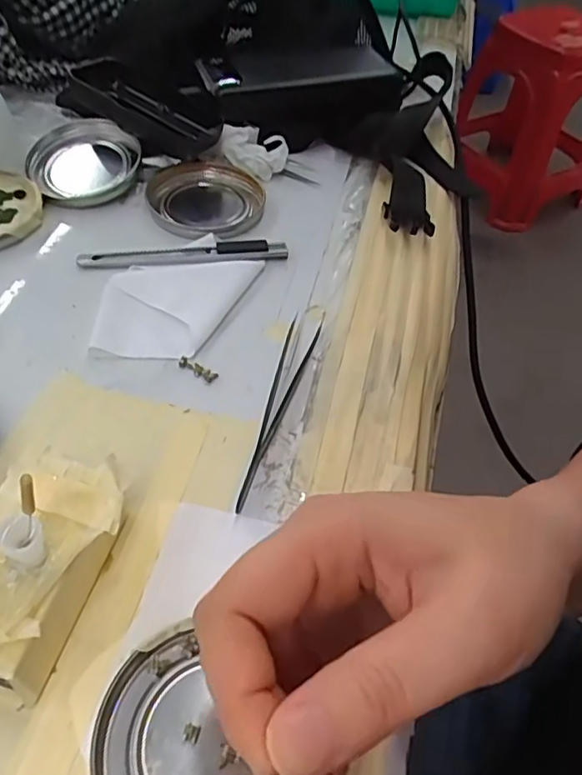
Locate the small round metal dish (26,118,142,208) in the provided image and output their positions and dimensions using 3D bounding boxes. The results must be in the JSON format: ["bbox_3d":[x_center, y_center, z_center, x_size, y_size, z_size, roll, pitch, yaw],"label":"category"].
[{"bbox_3d":[-0.144,-0.157,0.408,0.074,0.026,0.067,25,53,14],"label":"small round metal dish"}]

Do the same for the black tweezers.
[{"bbox_3d":[-0.008,0.008,0.303,0.017,0.004,0.123,16,51,7],"label":"black tweezers"}]

